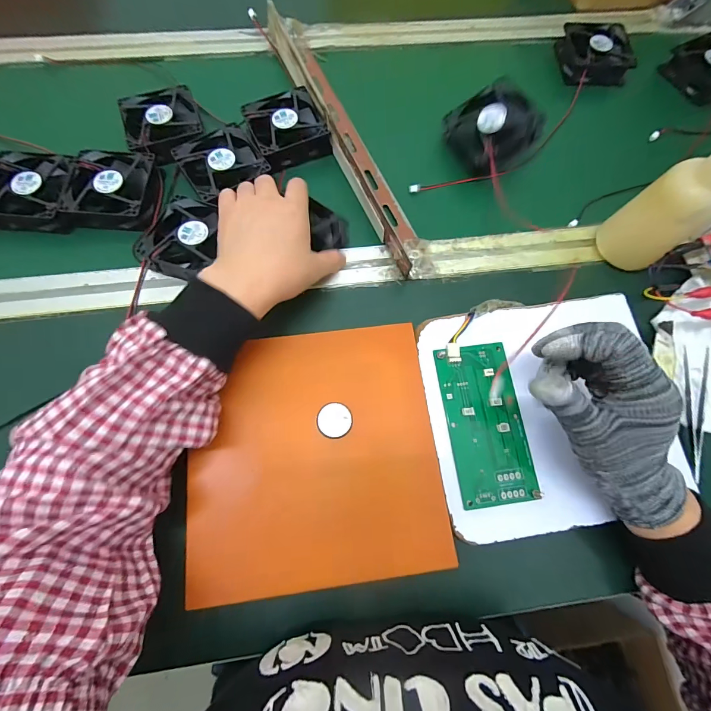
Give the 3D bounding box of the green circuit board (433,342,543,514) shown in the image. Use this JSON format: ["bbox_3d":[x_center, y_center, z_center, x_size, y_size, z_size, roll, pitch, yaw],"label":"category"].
[{"bbox_3d":[0.112,0.055,0.296,0.064,0.007,0.133,-7,73,-4],"label":"green circuit board"}]

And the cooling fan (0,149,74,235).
[{"bbox_3d":[-0.330,-0.168,0.357,0.081,0.026,0.084,4,72,0],"label":"cooling fan"}]

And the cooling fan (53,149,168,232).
[{"bbox_3d":[-0.252,-0.173,0.361,0.089,0.024,0.084,5,72,1],"label":"cooling fan"}]

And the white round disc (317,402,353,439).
[{"bbox_3d":[-0.017,0.054,0.290,0.028,0.006,0.028,-4,72,-2],"label":"white round disc"}]

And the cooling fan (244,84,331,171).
[{"bbox_3d":[-0.077,-0.253,0.392,0.084,0.028,0.089,-30,75,-10],"label":"cooling fan"}]

